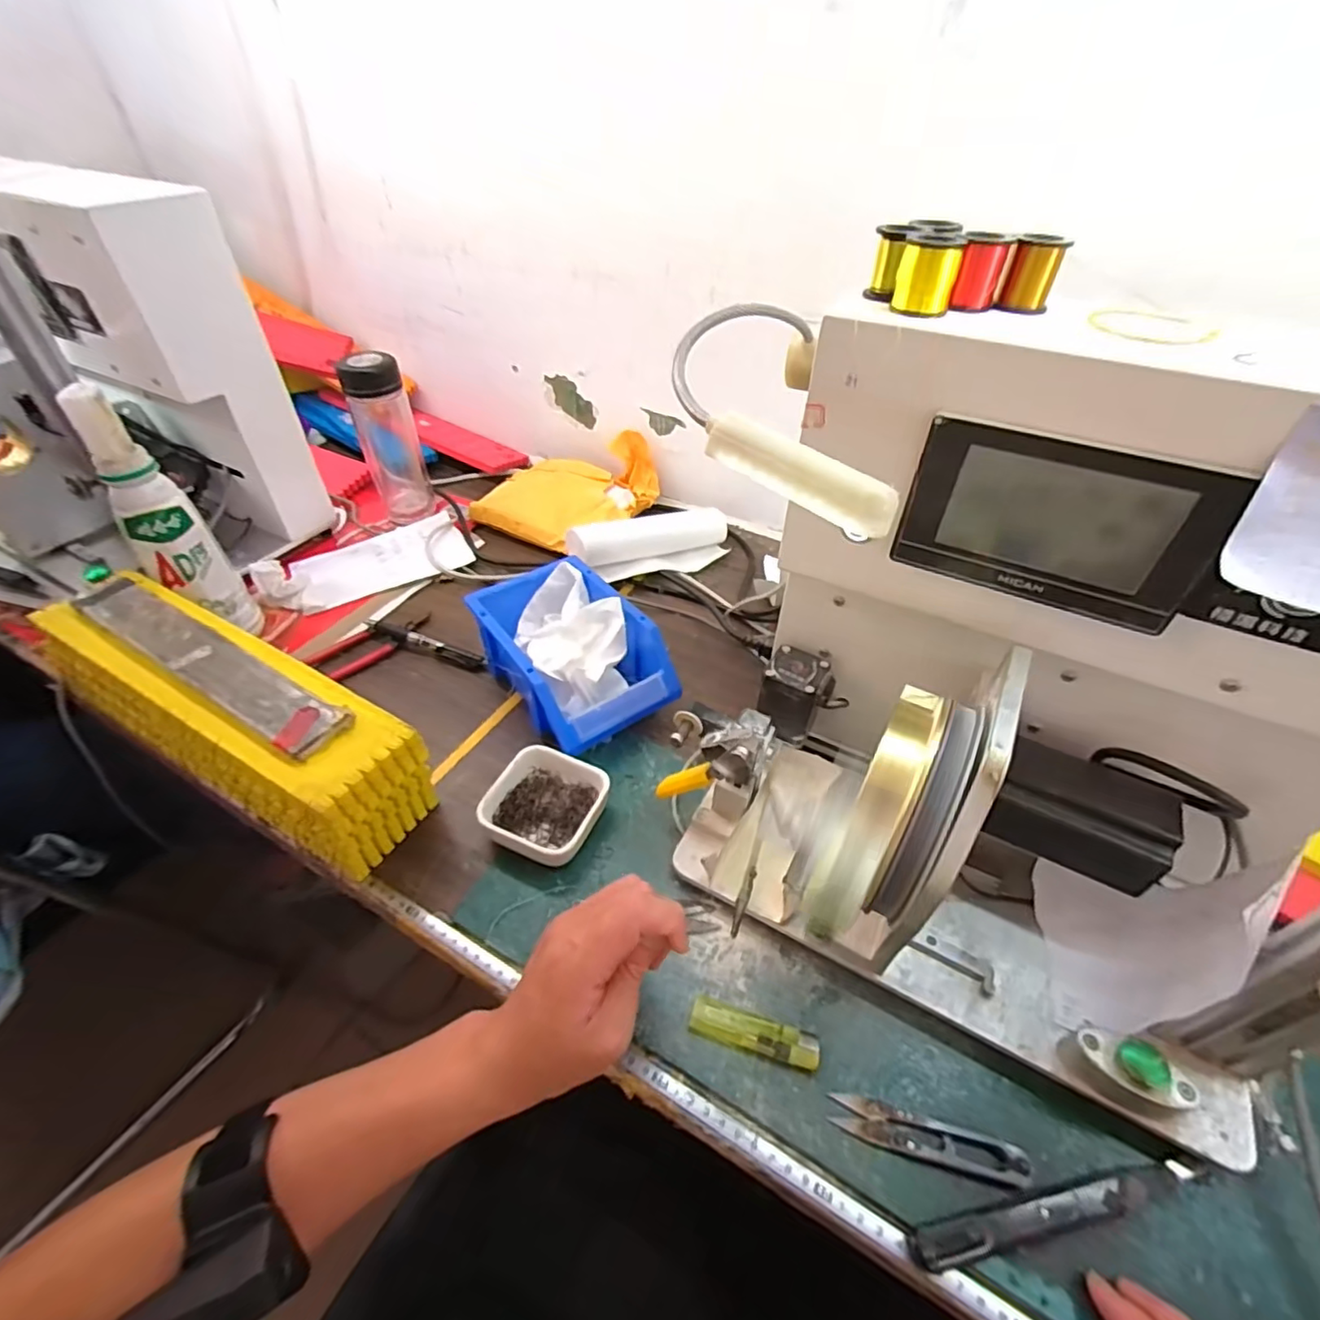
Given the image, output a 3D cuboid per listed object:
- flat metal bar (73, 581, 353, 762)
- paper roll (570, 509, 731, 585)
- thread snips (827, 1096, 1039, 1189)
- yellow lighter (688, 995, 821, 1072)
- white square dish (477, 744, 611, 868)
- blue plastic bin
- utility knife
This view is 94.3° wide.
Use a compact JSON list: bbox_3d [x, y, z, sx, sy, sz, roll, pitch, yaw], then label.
[{"bbox_3d":[-0.347,-0.004,0.460,0.284,0.013,0.044,23,48,21],"label":"flat metal bar"},{"bbox_3d":[-0.009,-0.137,0.715,0.190,0.061,0.054,-14,46,-16],"label":"paper roll"},{"bbox_3d":[0.148,0.264,0.339,0.101,0.012,0.020,12,45,11],"label":"thread snips"},{"bbox_3d":[0.058,0.226,0.374,0.076,0.014,0.022,13,45,11],"label":"yellow lighter"},{"bbox_3d":[-0.086,0.111,0.477,0.082,0.032,0.080,17,46,16],"label":"white square dish"},{"bbox_3d":[-0.082,-0.007,0.562,0.130,0.079,0.185,-24,50,-24],"label":"blue plastic bin"},{"bbox_3d":[0.209,0.284,0.318,0.164,0.015,0.018,-7,45,-9],"label":"utility knife"}]

